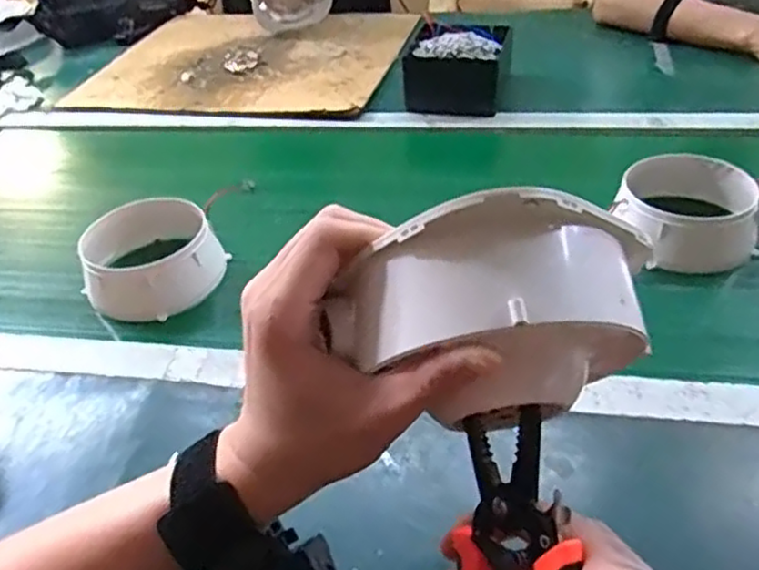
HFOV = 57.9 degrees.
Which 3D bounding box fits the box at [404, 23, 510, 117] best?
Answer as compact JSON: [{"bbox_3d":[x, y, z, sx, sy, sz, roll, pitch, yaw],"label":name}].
[{"bbox_3d":[0.101,-0.278,0.884,0.124,0.076,0.110,3,39,12],"label":"box"}]

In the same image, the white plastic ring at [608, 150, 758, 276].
[{"bbox_3d":[0.281,-0.067,0.627,0.116,0.055,0.124,17,43,27],"label":"white plastic ring"}]

